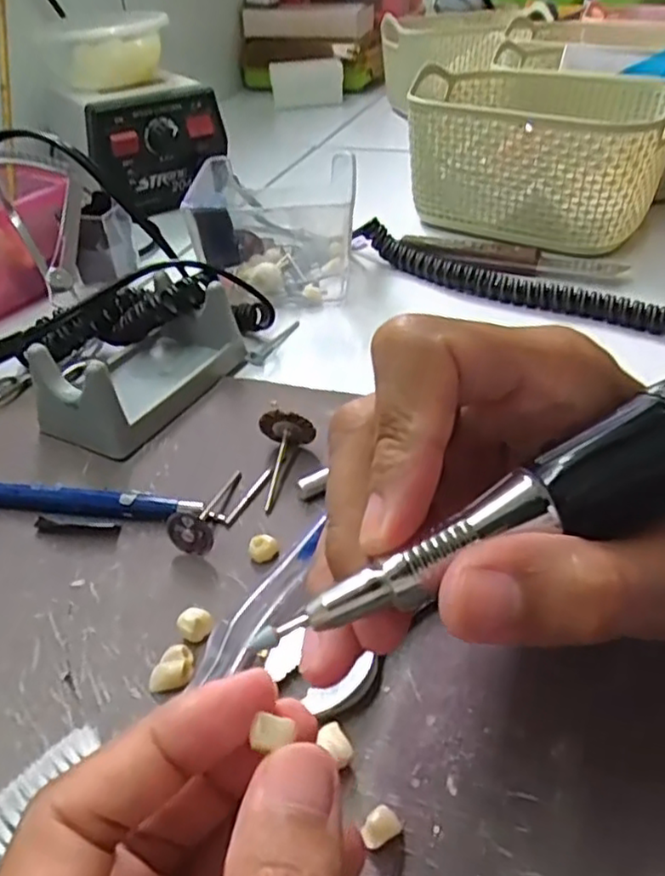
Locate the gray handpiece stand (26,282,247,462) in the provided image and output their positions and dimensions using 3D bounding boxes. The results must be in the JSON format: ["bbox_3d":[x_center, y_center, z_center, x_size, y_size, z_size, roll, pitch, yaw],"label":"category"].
[{"bbox_3d":[-0.091,-0.038,0.318,0.054,0.039,0.095,14,43,19],"label":"gray handpiece stand"}]

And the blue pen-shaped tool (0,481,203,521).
[{"bbox_3d":[-0.117,0.024,0.268,0.129,0.009,0.010,3,40,7],"label":"blue pen-shaped tool"}]

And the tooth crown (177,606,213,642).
[{"bbox_3d":[-0.044,0.061,0.218,0.010,0.009,0.008,-17,42,-16],"label":"tooth crown"}]

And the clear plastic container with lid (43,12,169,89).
[{"bbox_3d":[-0.175,-0.298,0.517,0.072,0.039,0.072,17,44,23],"label":"clear plastic container with lid"}]

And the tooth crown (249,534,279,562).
[{"bbox_3d":[-0.025,0.040,0.243,0.010,0.009,0.007,-7,40,-4],"label":"tooth crown"}]

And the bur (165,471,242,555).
[{"bbox_3d":[-0.046,0.027,0.262,0.016,0.015,0.046,7,26,13],"label":"bur"}]

